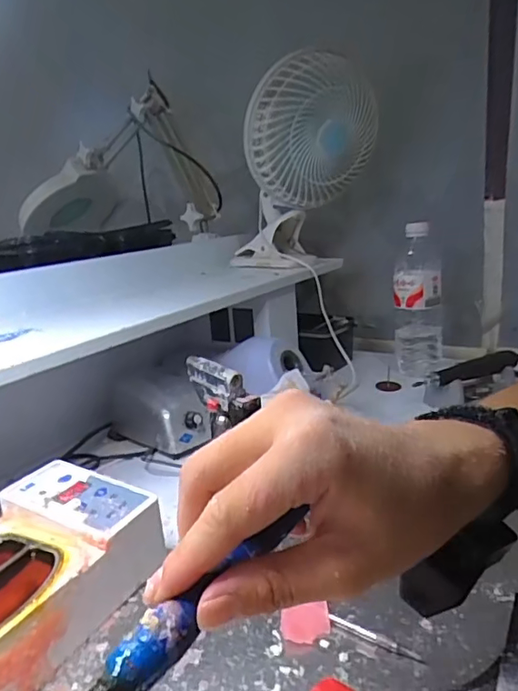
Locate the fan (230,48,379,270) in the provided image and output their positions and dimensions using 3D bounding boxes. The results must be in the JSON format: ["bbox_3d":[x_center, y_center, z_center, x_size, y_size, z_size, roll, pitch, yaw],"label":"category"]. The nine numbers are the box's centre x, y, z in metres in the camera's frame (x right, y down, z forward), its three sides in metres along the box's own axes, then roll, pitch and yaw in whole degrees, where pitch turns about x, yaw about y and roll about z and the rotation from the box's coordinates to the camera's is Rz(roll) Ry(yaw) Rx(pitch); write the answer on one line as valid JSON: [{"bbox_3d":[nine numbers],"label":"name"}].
[{"bbox_3d":[0.064,-0.275,0.829,0.216,0.288,0.141,-3,15,6],"label":"fan"}]

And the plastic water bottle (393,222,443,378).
[{"bbox_3d":[0.240,-0.070,0.814,0.065,0.216,0.079,0,16,18],"label":"plastic water bottle"}]

